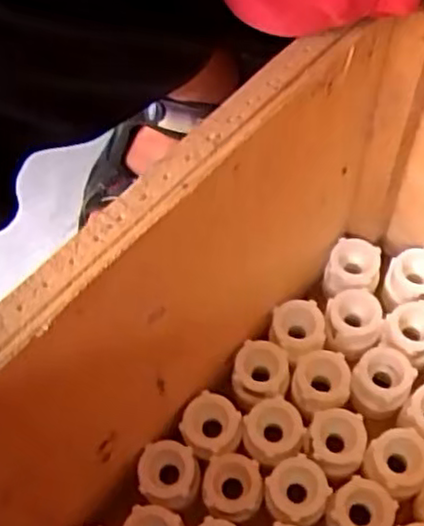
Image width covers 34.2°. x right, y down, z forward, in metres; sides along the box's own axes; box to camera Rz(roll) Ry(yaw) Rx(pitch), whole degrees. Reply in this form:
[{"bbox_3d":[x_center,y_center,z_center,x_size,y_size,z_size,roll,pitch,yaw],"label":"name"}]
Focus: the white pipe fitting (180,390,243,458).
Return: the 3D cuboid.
[{"bbox_3d":[0.000,0.109,0.451,0.038,0.025,0.039,-34,64,-15],"label":"white pipe fitting"}]

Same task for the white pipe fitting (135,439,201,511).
[{"bbox_3d":[-0.027,0.136,0.439,0.038,0.029,0.037,10,62,9],"label":"white pipe fitting"}]

